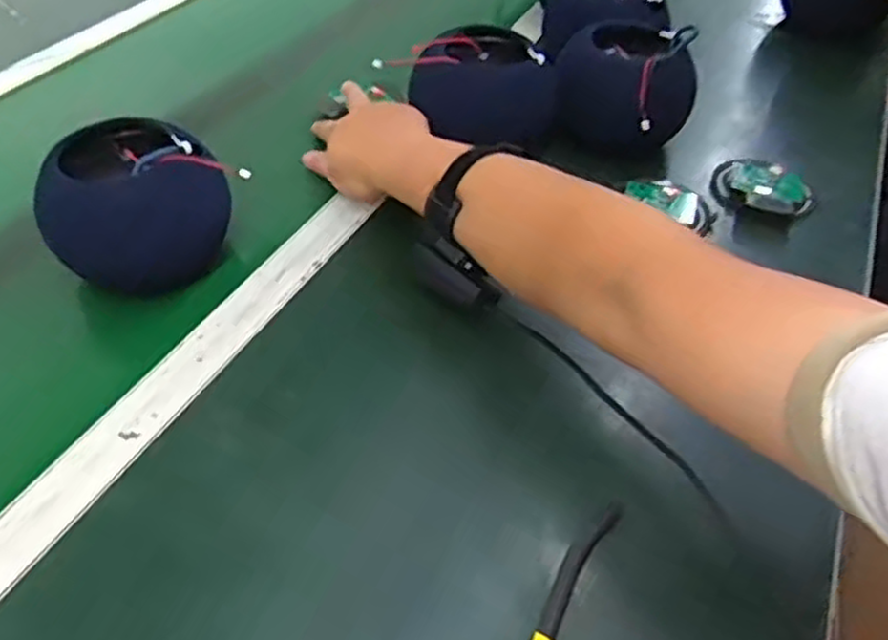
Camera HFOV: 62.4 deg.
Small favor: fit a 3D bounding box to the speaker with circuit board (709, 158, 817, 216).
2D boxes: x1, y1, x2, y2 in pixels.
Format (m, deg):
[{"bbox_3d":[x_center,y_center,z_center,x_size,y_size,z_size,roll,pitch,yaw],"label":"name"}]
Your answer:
[{"bbox_3d":[0.290,-0.123,0.668,0.088,0.018,0.084,21,45,20],"label":"speaker with circuit board"}]

